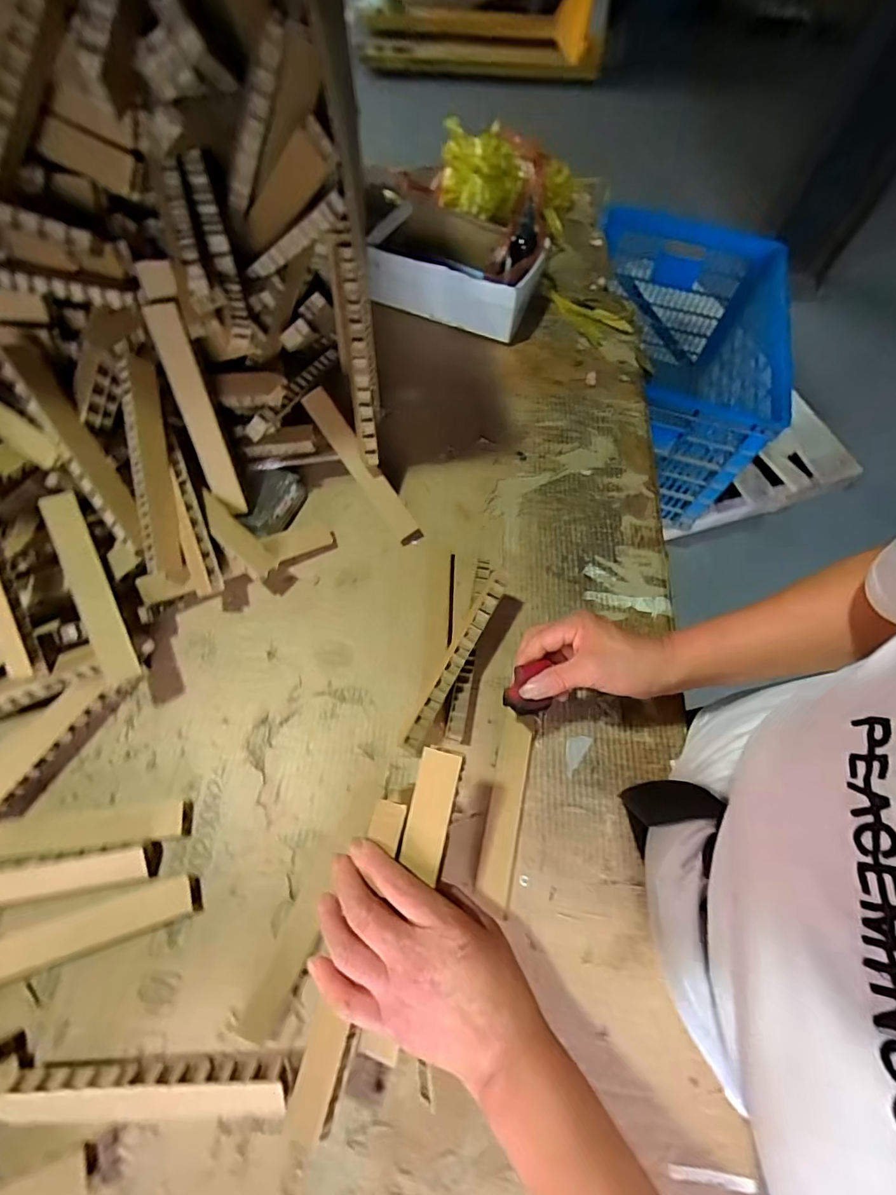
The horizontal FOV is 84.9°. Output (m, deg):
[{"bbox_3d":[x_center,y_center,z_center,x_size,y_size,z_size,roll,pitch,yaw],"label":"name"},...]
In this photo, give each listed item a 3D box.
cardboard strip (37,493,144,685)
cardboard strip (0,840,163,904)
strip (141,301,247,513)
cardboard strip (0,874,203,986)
[{"bbox_3d":[-0.341,-0.010,0.462,0.035,0.012,0.195,-26,81,-8],"label":"cardboard strip"},{"bbox_3d":[-0.356,0.237,0.410,0.204,0.019,0.029,-7,67,-6],"label":"cardboard strip"},{"bbox_3d":[-0.245,-0.178,0.487,0.034,0.194,0.018,-12,34,-8],"label":"strip"},{"bbox_3d":[-0.310,0.281,0.408,0.192,0.017,0.033,-16,68,-9],"label":"cardboard strip"}]

